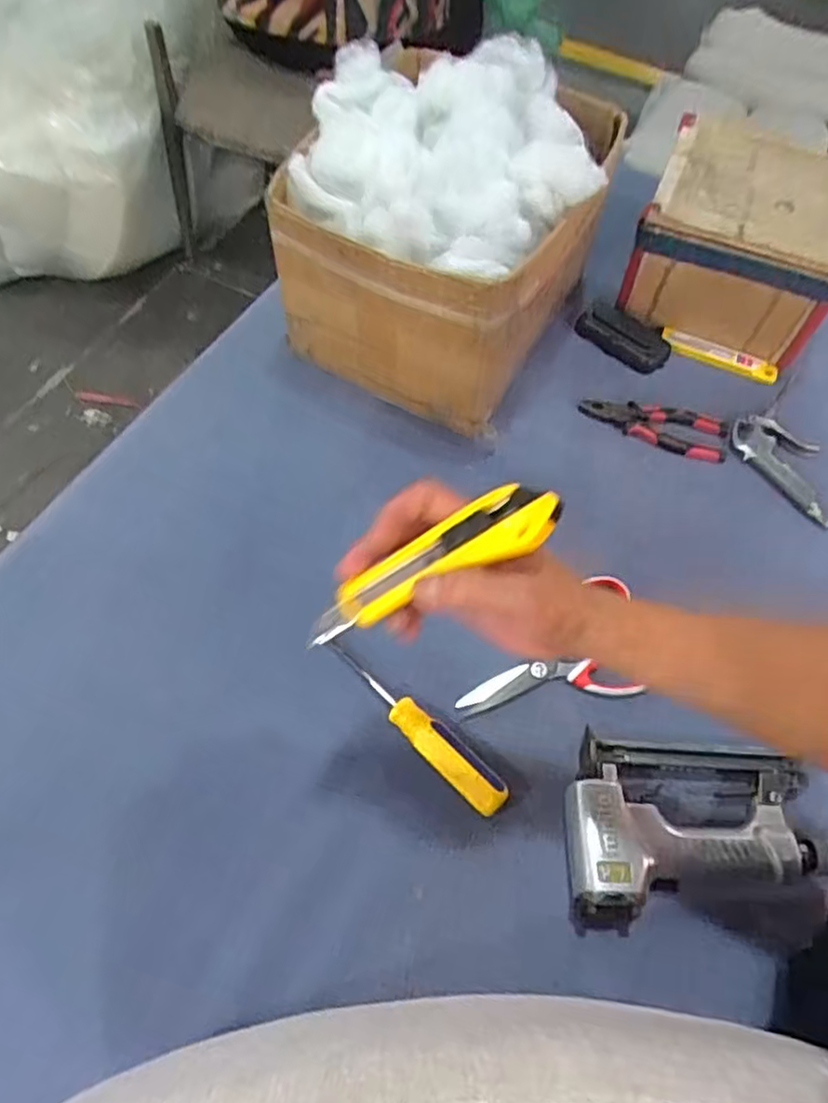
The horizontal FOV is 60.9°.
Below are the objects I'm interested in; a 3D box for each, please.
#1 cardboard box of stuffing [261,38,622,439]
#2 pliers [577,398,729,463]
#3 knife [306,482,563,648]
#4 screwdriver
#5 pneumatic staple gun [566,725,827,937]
[{"bbox_3d":[0.021,-0.308,0.708,0.276,0.247,0.253,21,61,10],"label":"cardboard box of stuffing"},{"bbox_3d":[0.250,-0.134,0.733,0.150,0.019,0.053,22,61,10],"label":"pliers"},{"bbox_3d":[0.004,0.008,0.386,0.163,0.013,0.032,-29,58,24],"label":"knife"},{"bbox_3d":[0.002,0.136,0.577,0.031,0.025,0.188,-37,68,-21],"label":"screwdriver"},{"bbox_3d":[0.229,0.217,0.539,0.219,0.044,0.139,5,60,0],"label":"pneumatic staple gun"}]

